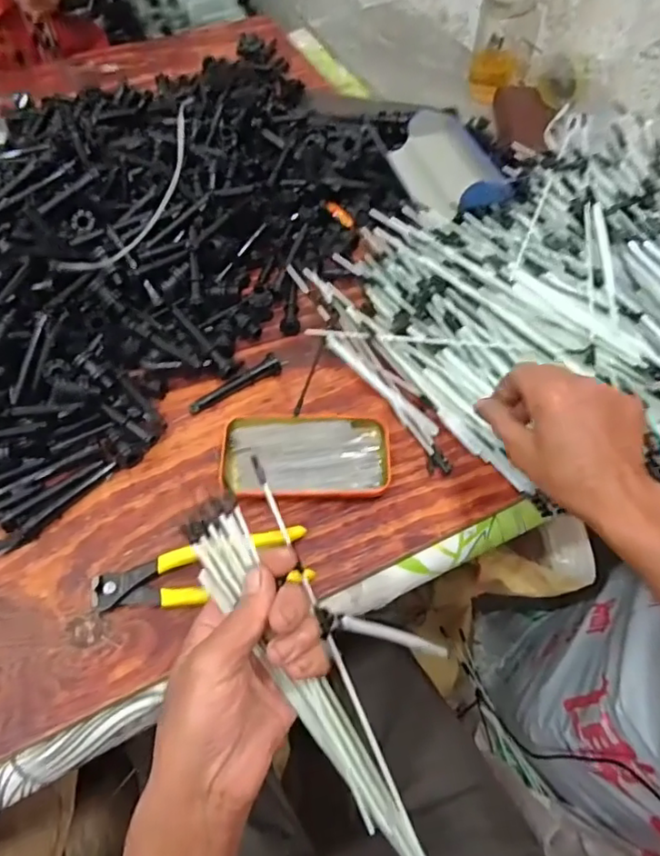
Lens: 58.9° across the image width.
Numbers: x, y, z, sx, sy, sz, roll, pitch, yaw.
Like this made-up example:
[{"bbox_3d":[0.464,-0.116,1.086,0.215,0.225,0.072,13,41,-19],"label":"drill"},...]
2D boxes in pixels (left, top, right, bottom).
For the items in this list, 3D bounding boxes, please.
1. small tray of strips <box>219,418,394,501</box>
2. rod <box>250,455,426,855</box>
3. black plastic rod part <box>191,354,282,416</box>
[{"bbox_3d":[-0.021,0.026,0.506,0.142,0.020,0.080,-5,58,-4],"label":"small tray of strips"},{"bbox_3d":[0.012,0.153,0.355,0.013,0.012,0.295,-22,81,-14],"label":"rod"},{"bbox_3d":[-0.090,-0.042,0.554,0.095,0.012,0.018,-29,62,-18],"label":"black plastic rod part"}]

